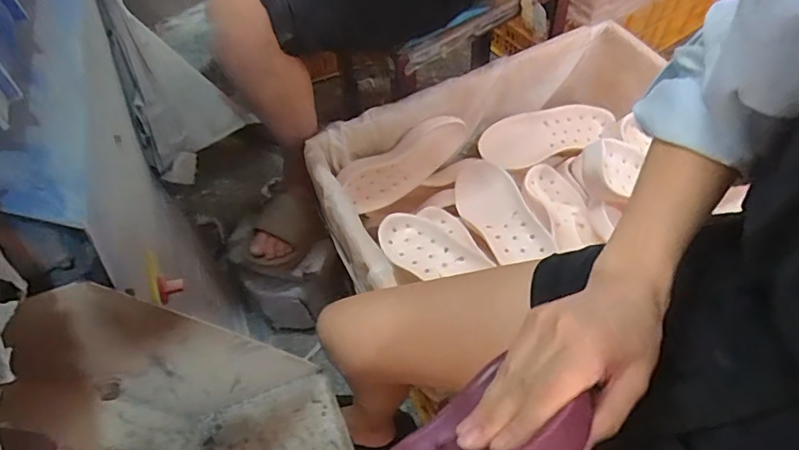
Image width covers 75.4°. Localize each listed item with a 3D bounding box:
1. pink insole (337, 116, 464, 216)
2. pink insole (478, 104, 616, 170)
[{"bbox_3d":[0.014,-0.113,0.951,0.257,0.110,0.028,-32,43,-14],"label":"pink insole"},{"bbox_3d":[0.293,-0.184,1.027,0.269,0.012,0.099,-19,86,-7],"label":"pink insole"}]

